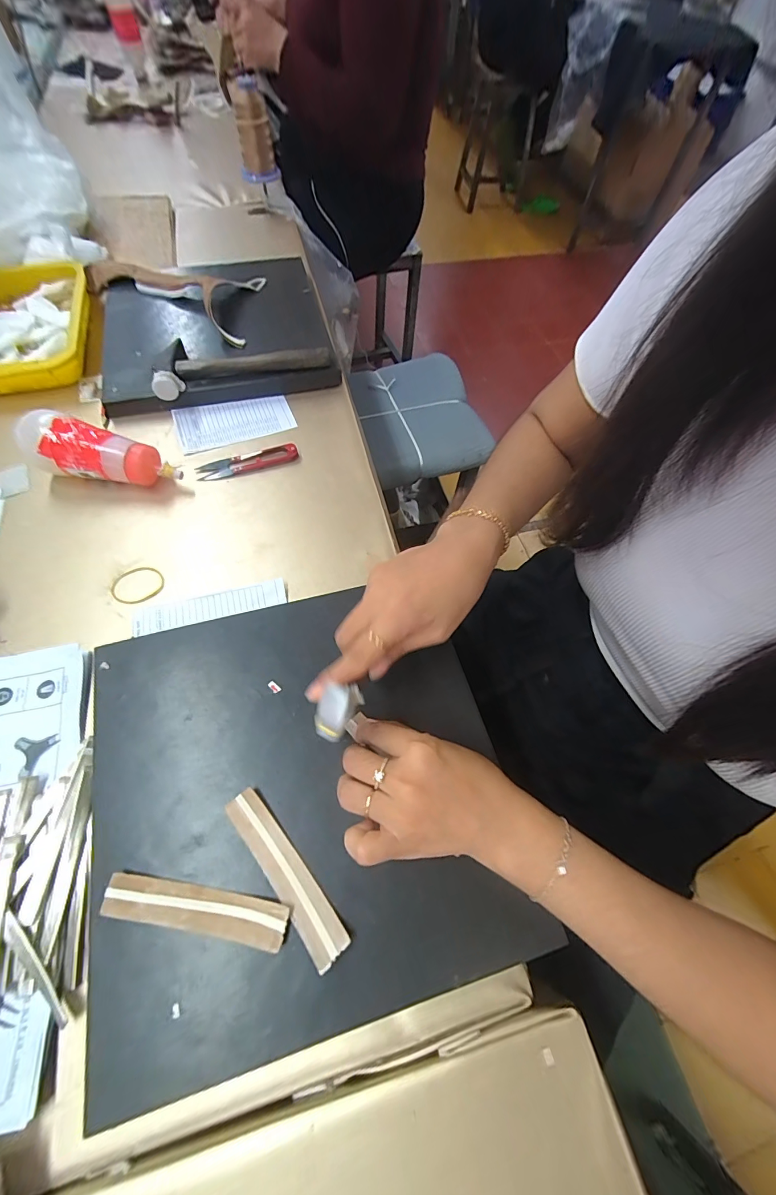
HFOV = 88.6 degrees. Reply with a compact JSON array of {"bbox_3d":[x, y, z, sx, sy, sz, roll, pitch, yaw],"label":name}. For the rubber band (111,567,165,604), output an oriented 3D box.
[{"bbox_3d":[-0.252,-0.013,0.401,0.049,0.004,0.041,-19,65,-13],"label":"rubber band"}]

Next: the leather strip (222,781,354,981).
[{"bbox_3d":[-0.073,0.189,0.276,0.024,0.008,0.119,-37,69,-18],"label":"leather strip"}]

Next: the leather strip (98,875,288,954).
[{"bbox_3d":[-0.128,0.208,0.264,0.120,0.007,0.025,10,62,1],"label":"leather strip"}]

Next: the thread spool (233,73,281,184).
[{"bbox_3d":[-0.234,-0.811,0.696,0.068,0.114,0.072,-10,64,-9],"label":"thread spool"}]

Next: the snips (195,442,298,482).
[{"bbox_3d":[-0.167,-0.163,0.474,0.117,0.010,0.026,-14,65,-11],"label":"snips"}]

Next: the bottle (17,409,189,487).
[{"bbox_3d":[-0.312,-0.154,0.434,0.162,0.061,0.056,12,63,3],"label":"bottle"}]

